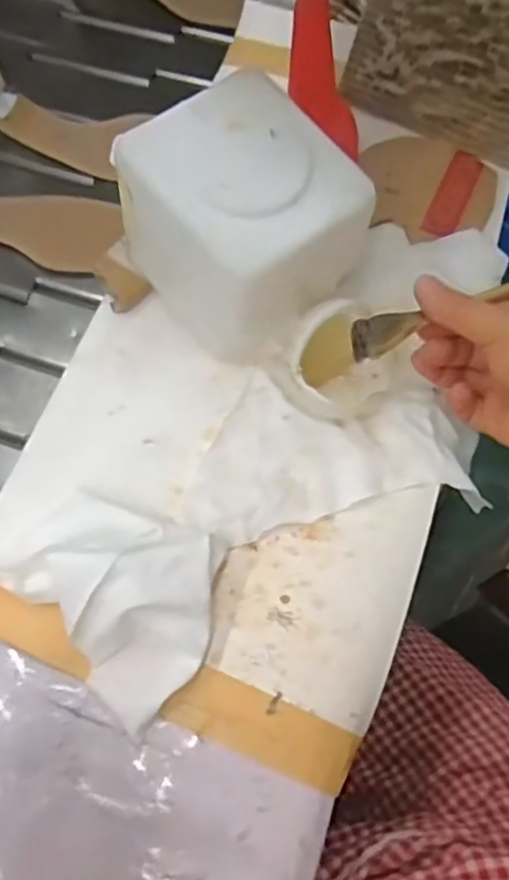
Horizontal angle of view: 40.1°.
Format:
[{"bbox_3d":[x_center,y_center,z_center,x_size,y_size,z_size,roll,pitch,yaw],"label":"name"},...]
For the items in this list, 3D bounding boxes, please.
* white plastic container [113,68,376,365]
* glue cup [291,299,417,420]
[{"bbox_3d":[-0.006,-0.128,0.435,0.114,0.134,0.116,-39,73,-15],"label":"white plastic container"},{"bbox_3d":[0.061,-0.050,0.441,0.077,0.065,0.057,-10,68,-4],"label":"glue cup"}]

